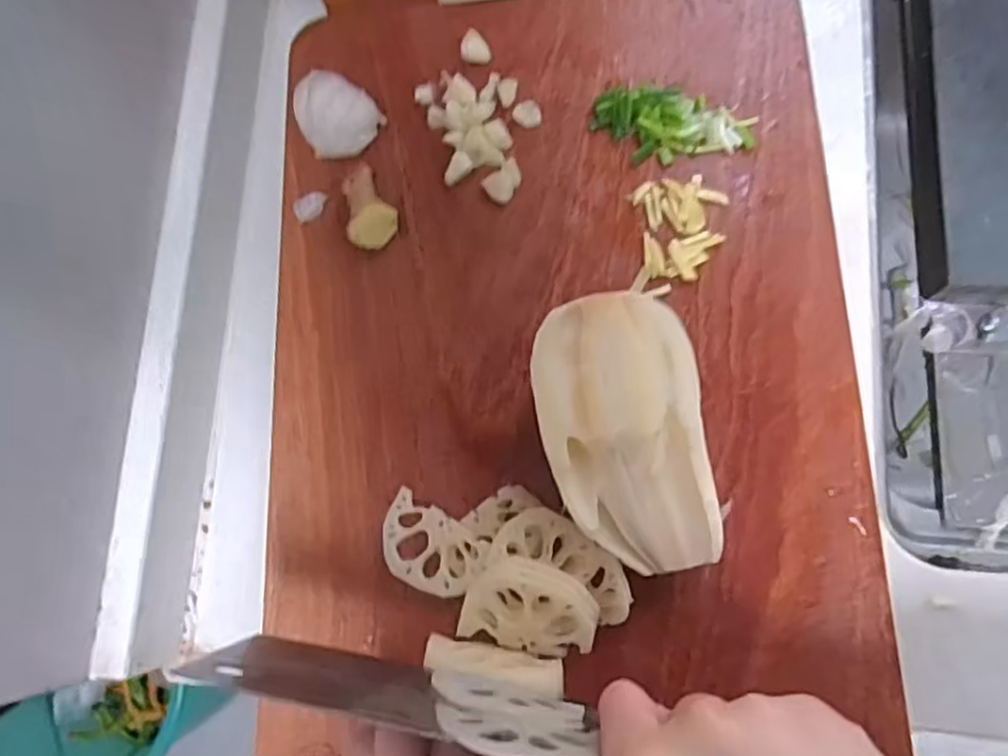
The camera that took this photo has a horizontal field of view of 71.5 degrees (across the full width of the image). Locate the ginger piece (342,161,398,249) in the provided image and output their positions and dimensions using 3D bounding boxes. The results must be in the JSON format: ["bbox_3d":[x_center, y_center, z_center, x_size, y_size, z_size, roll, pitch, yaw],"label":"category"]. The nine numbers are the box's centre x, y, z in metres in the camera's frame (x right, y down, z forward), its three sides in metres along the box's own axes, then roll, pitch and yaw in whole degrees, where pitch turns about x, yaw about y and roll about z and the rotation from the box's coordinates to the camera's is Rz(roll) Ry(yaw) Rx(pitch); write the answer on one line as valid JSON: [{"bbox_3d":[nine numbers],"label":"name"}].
[{"bbox_3d":[-0.072,-0.093,0.379,0.026,0.020,0.047,-11,77,4],"label":"ginger piece"}]

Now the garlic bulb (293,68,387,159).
[{"bbox_3d":[-0.092,-0.147,0.390,0.042,0.024,0.045,-1,77,6],"label":"garlic bulb"}]

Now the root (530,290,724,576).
[{"bbox_3d":[0.053,0.028,0.321,0.070,0.050,0.117,-9,77,4],"label":"root"}]

